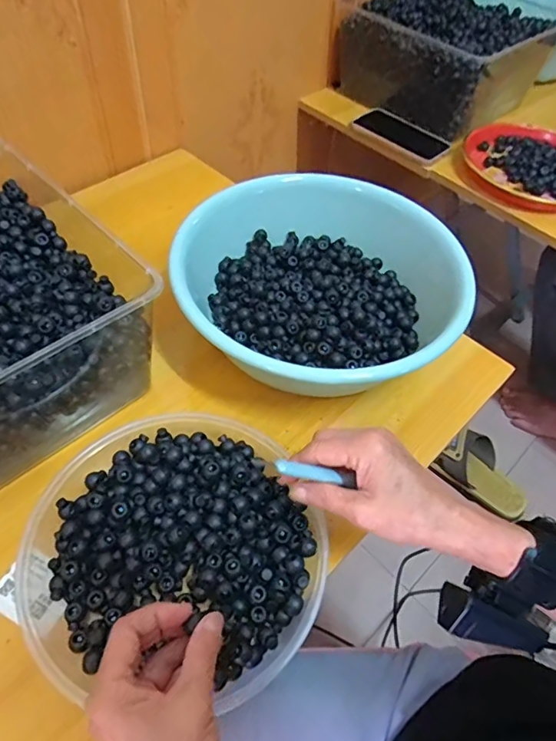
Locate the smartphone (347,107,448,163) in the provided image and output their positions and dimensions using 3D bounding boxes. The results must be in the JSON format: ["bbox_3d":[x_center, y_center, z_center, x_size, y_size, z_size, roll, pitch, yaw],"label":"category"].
[{"bbox_3d":[0.209,-0.401,0.839,0.160,0.011,0.086,37,59,21],"label":"smartphone"}]

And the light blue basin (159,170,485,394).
[{"bbox_3d":[0.046,-0.088,0.529,0.269,0.084,0.285,2,53,-3],"label":"light blue basin"}]

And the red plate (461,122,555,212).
[{"bbox_3d":[0.409,-0.328,0.795,0.216,0.035,0.205,2,53,-3],"label":"red plate"}]

